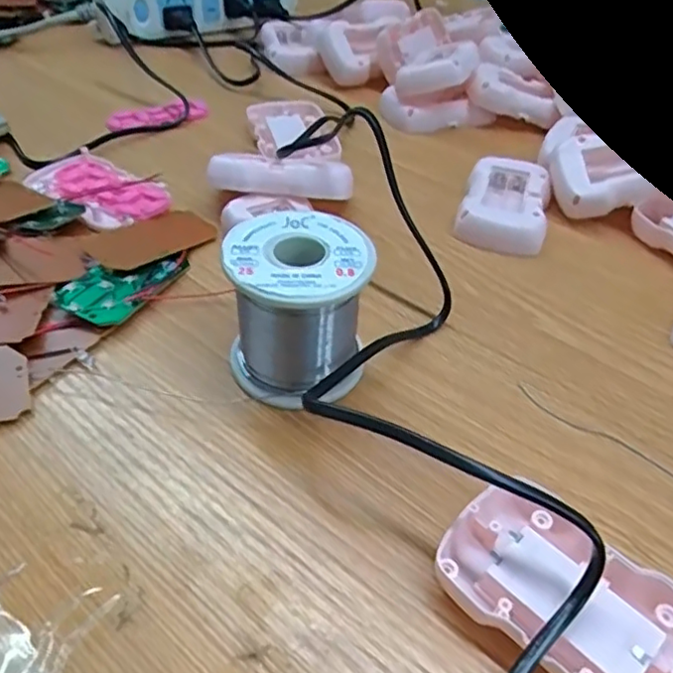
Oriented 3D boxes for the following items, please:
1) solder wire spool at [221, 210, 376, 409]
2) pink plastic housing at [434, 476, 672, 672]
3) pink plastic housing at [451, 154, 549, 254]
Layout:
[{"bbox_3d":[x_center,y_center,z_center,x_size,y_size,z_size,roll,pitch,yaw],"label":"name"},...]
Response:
[{"bbox_3d":[-0.017,-0.012,0.283,0.059,0.065,0.057,2,44,-2],"label":"solder wire spool"},{"bbox_3d":[0.080,0.090,0.214,0.055,0.019,0.088,-29,53,-30],"label":"pink plastic housing"},{"bbox_3d":[0.106,-0.082,0.397,0.051,0.020,0.078,15,45,12],"label":"pink plastic housing"}]

